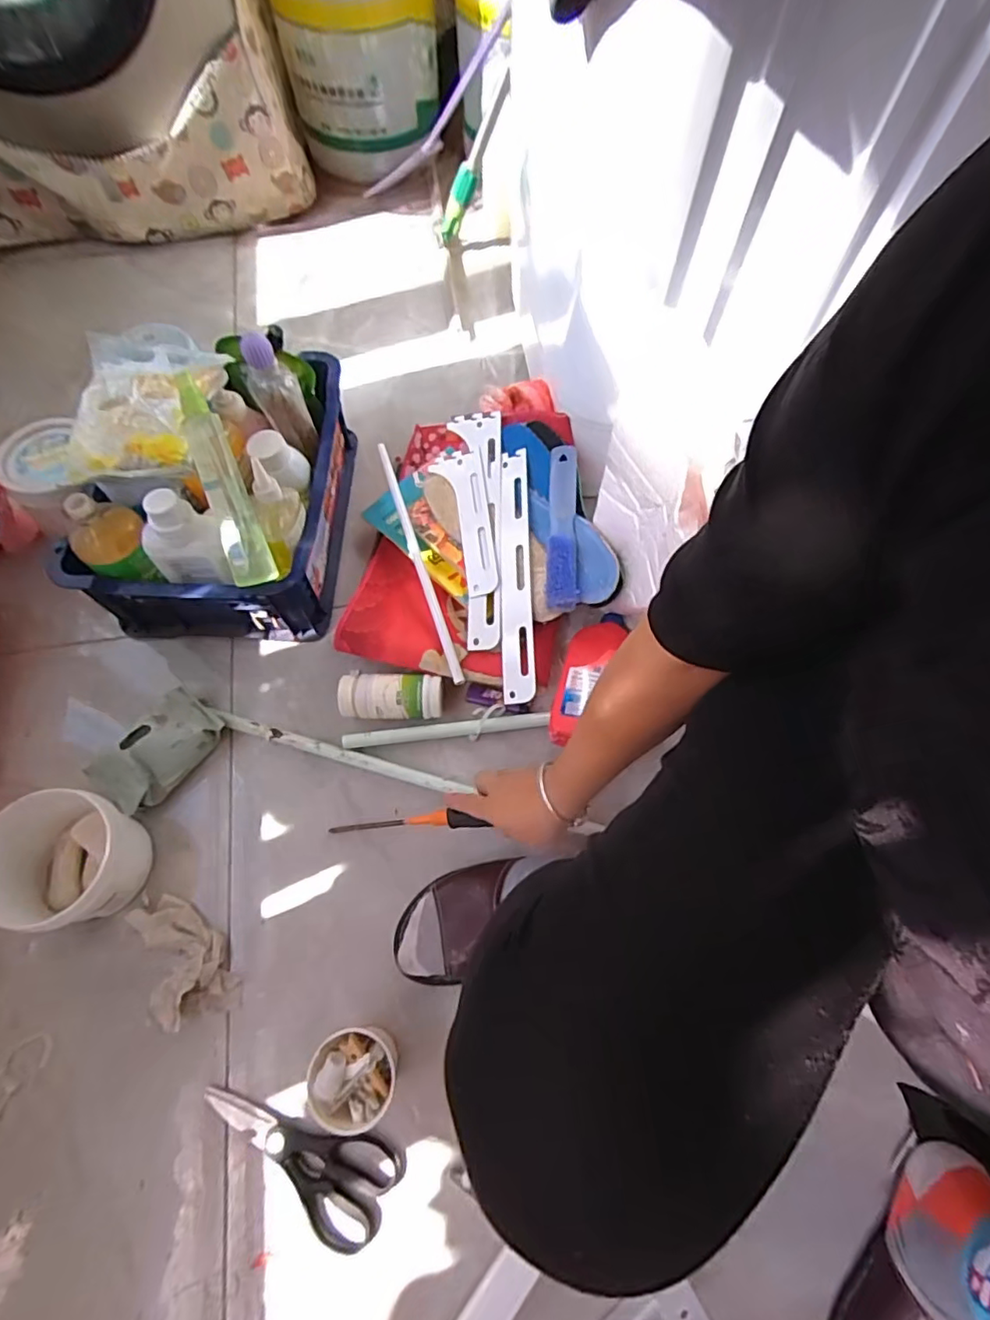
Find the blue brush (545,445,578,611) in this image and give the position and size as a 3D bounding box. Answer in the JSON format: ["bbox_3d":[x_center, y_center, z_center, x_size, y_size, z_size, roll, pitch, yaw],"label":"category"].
[{"bbox_3d":[0.079,-0.161,0.697,0.036,0.042,0.200,2,66,0],"label":"blue brush"}]

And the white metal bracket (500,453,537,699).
[{"bbox_3d":[0.026,-0.109,0.713,0.036,0.009,0.320,-3,74,8],"label":"white metal bracket"}]

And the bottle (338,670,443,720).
[{"bbox_3d":[-0.122,0.041,0.692,0.121,0.044,0.057,3,66,1],"label":"bottle"}]

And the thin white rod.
[{"bbox_3d":[-0.099,-0.135,0.738,0.016,0.010,0.363,-18,67,-8],"label":"thin white rod"}]

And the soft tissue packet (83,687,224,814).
[{"bbox_3d":[-0.383,0.101,0.661,0.078,0.062,0.132,37,70,14],"label":"soft tissue packet"}]

